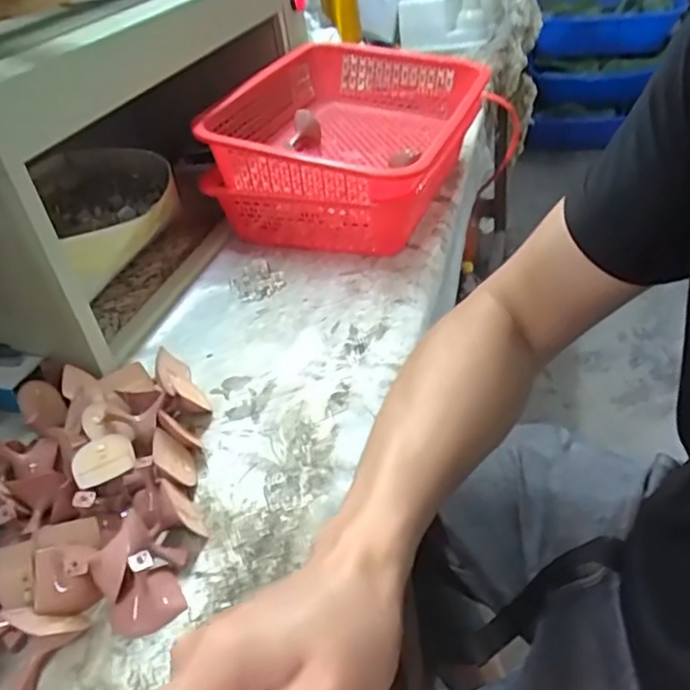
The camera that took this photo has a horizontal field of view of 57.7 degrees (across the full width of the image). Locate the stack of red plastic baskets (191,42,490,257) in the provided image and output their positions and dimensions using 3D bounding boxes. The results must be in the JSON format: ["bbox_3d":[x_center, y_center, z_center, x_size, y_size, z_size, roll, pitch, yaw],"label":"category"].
[{"bbox_3d":[0.022,-0.296,0.883,0.295,0.153,0.436,8,41,17],"label":"stack of red plastic baskets"}]

